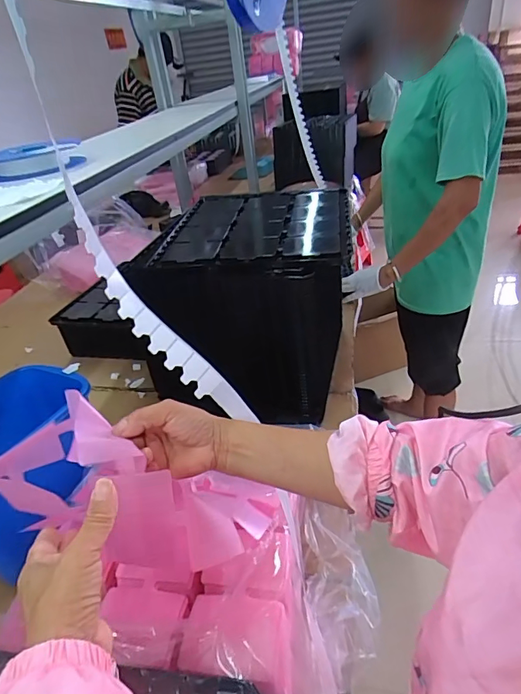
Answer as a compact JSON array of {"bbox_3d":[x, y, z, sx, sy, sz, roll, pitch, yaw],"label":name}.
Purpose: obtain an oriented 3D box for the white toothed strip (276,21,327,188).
[{"bbox_3d":[0.116,-0.627,1.238,0.032,0.534,0.077,11,71,23],"label":"white toothed strip"}]

